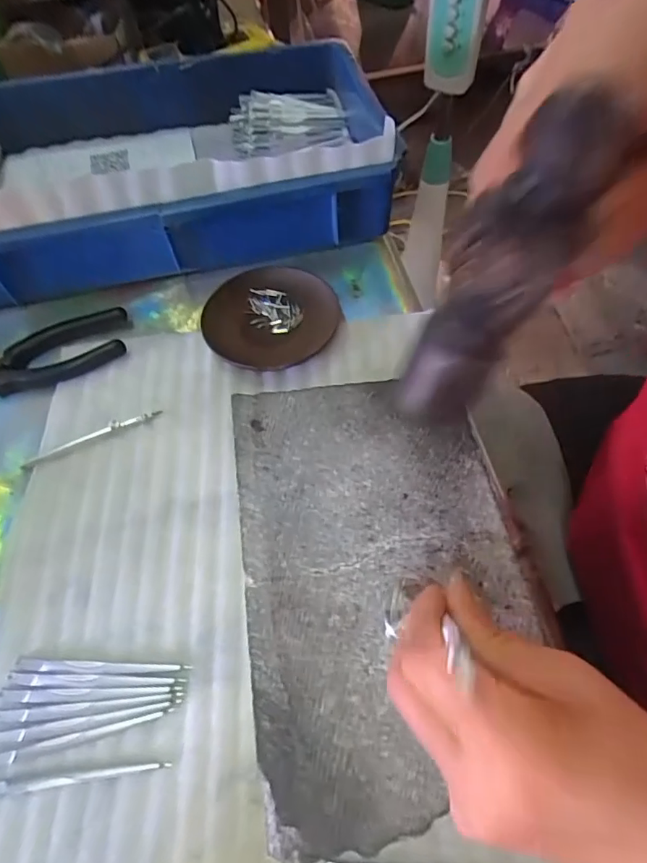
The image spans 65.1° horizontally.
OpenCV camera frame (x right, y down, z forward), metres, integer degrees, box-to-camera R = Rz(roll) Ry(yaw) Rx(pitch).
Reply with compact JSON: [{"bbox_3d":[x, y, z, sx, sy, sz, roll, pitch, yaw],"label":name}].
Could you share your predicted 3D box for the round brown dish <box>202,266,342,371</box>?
[{"bbox_3d":[-0.045,-0.100,0.435,0.115,0.013,0.109,-1,60,3],"label":"round brown dish"}]

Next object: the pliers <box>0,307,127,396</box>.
[{"bbox_3d":[-0.245,-0.059,0.423,0.163,0.013,0.053,-22,62,-9],"label":"pliers"}]

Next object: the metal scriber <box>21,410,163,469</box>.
[{"bbox_3d":[-0.179,0.003,0.389,0.109,0.007,0.006,-22,62,-9],"label":"metal scriber"}]

